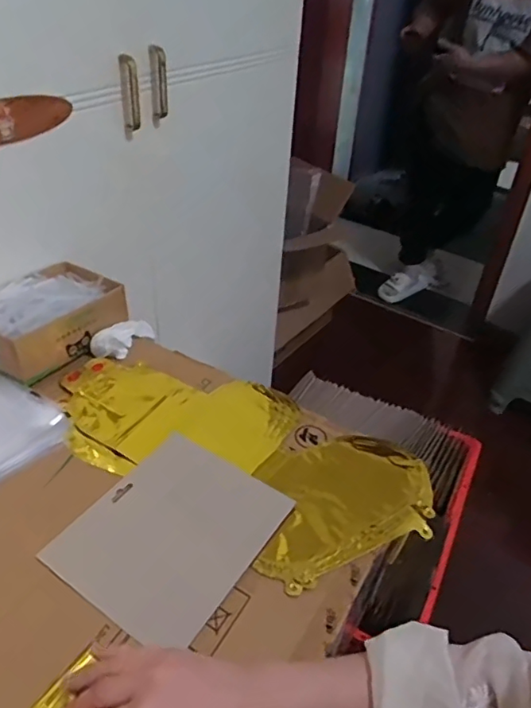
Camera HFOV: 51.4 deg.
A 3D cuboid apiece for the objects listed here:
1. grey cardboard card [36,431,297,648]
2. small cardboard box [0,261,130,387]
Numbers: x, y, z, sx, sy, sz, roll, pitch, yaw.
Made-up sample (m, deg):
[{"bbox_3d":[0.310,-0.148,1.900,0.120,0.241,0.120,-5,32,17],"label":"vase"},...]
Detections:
[{"bbox_3d":[-0.088,0.168,0.534,0.159,0.009,0.188,27,45,22],"label":"grey cardboard card"},{"bbox_3d":[-0.291,-0.054,0.735,0.135,0.076,0.192,25,42,23],"label":"small cardboard box"}]

